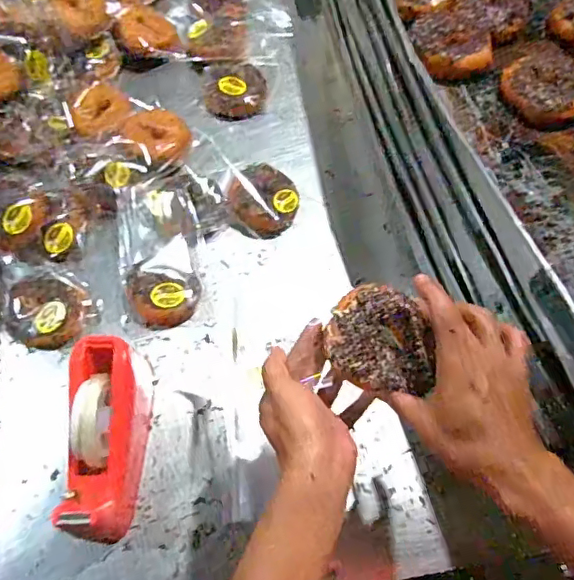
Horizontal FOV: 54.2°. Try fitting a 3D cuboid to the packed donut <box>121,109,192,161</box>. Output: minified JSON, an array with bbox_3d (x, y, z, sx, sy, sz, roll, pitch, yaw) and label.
[{"bbox_3d":[-0.182,-0.224,0.810,0.082,0.036,0.102,-40,73,-17],"label":"packed donut"}]

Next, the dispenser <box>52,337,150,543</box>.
[{"bbox_3d":[-0.194,0.157,0.604,0.069,0.113,0.201,0,66,-2],"label":"dispenser"}]

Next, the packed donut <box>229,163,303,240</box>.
[{"bbox_3d":[-0.031,-0.123,0.767,0.092,0.031,0.097,-28,71,-13],"label":"packed donut"}]

